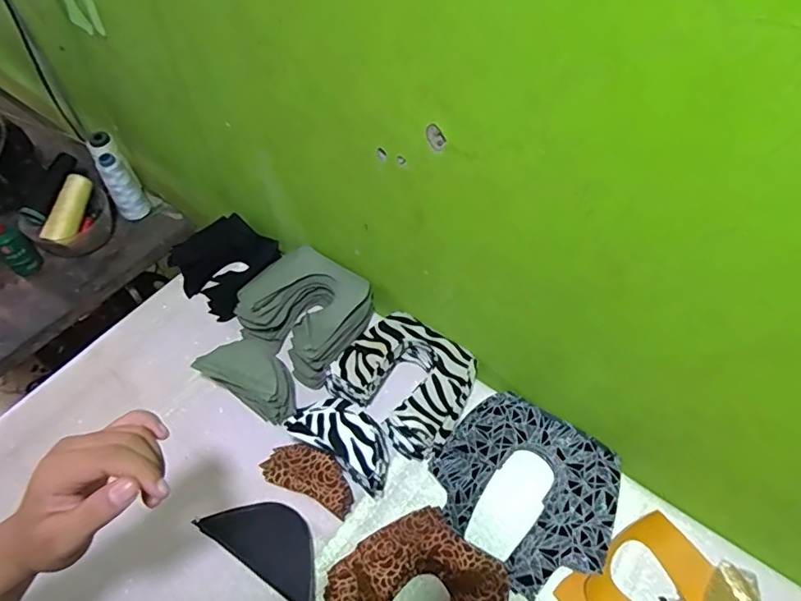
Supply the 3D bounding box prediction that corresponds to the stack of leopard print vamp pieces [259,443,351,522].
[{"bbox_3d":[-0.102,0.199,0.606,0.112,0.012,0.052,21,58,14],"label":"stack of leopard print vamp pieces"}]

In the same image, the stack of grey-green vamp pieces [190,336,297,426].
[{"bbox_3d":[-0.182,0.094,0.650,0.130,0.067,0.059,24,59,16],"label":"stack of grey-green vamp pieces"}]

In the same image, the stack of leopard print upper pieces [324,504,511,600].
[{"bbox_3d":[0.026,0.296,0.517,0.175,0.044,0.139,38,63,23],"label":"stack of leopard print upper pieces"}]

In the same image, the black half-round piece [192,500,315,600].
[{"bbox_3d":[-0.136,0.256,0.566,0.143,0.022,0.069,28,60,18],"label":"black half-round piece"}]

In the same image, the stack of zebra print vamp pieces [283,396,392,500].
[{"bbox_3d":[-0.064,0.155,0.597,0.126,0.060,0.062,27,59,18],"label":"stack of zebra print vamp pieces"}]

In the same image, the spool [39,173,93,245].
[{"bbox_3d":[-0.498,-0.138,0.796,0.036,0.032,0.114,10,72,7],"label":"spool"}]

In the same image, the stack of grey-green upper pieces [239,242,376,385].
[{"bbox_3d":[-0.123,0.013,0.706,0.159,0.067,0.141,31,61,20],"label":"stack of grey-green upper pieces"}]

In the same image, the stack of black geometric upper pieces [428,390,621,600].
[{"bbox_3d":[0.138,0.206,0.586,0.191,0.033,0.174,34,62,22],"label":"stack of black geometric upper pieces"}]

